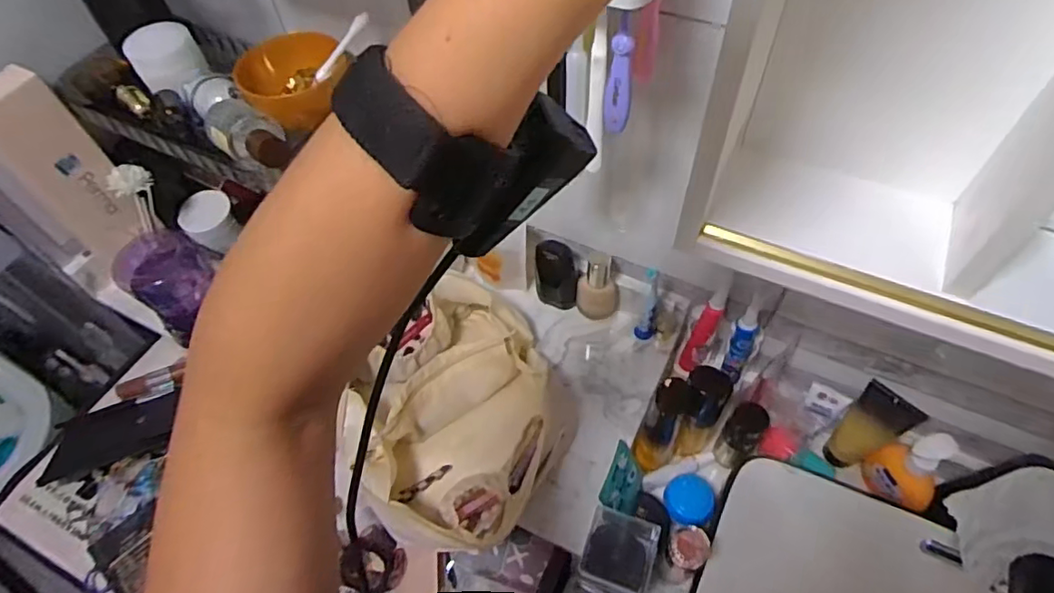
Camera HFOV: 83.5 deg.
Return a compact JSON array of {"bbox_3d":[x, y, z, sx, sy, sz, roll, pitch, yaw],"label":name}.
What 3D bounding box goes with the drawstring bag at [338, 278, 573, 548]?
[{"bbox_3d":[-0.087,0.112,0.643,0.267,0.102,0.269,23,60,17],"label":"drawstring bag"}]

